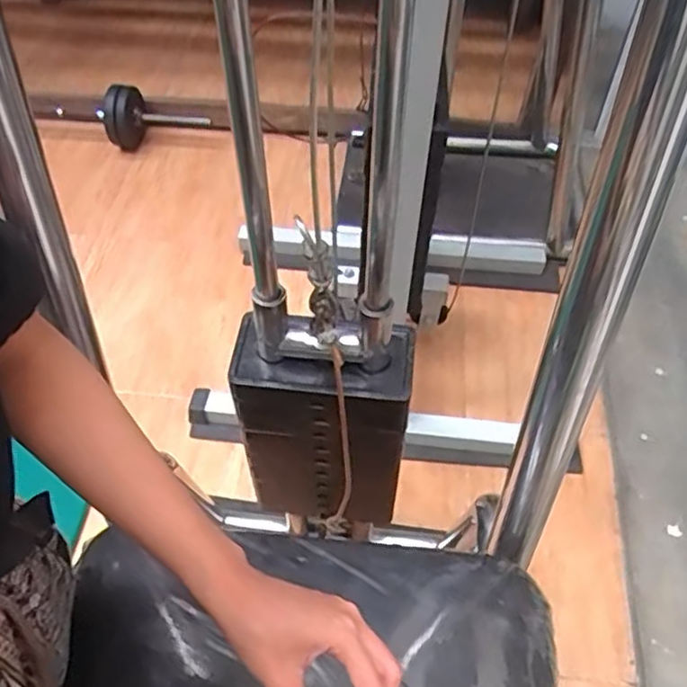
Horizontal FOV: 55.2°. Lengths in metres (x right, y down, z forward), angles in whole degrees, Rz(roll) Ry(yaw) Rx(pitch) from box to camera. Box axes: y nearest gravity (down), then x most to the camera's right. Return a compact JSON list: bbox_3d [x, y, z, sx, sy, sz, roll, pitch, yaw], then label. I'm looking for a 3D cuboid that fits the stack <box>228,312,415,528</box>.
[{"bbox_3d":[-0.026,0.118,0.894,0.211,0.317,0.126,10,52,7],"label":"stack"}]

